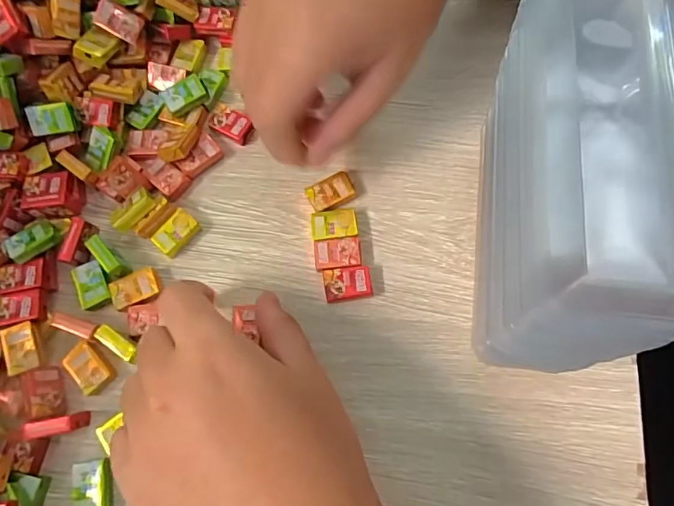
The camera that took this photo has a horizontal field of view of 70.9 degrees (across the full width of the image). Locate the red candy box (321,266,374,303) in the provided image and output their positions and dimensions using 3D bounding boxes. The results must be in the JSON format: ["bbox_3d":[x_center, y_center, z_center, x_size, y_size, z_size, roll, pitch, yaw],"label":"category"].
[{"bbox_3d":[0.006,0.017,0.258,0.025,0.009,0.018,-8,73,1],"label":"red candy box"}]

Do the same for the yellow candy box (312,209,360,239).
[{"bbox_3d":[-0.002,-0.016,0.268,0.025,0.007,0.016,-5,73,2],"label":"yellow candy box"}]

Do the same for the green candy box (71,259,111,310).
[{"bbox_3d":[-0.138,0.018,0.266,0.018,0.005,0.027,-25,73,-4],"label":"green candy box"}]

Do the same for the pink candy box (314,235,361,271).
[{"bbox_3d":[0.000,0.000,0.263,0.025,0.007,0.018,-6,73,2],"label":"pink candy box"}]

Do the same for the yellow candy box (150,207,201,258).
[{"bbox_3d":[-0.093,-0.012,0.274,0.017,0.008,0.025,40,79,14],"label":"yellow candy box"}]

